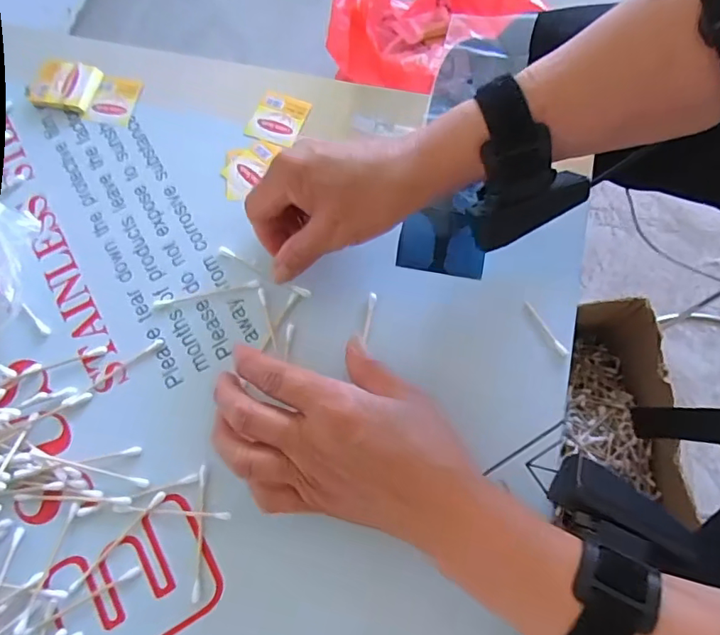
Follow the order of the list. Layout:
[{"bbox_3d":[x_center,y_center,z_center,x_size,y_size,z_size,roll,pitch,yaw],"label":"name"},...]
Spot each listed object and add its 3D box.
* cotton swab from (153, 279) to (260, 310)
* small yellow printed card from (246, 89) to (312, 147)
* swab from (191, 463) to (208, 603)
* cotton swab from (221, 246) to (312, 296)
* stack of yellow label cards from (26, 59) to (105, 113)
[{"bbox_3d":[-0.105,-0.016,0.358,0.074,0.004,0.007,-11,70,-2],"label":"cotton swab"},{"bbox_3d":[-0.063,-0.154,0.406,0.041,0.004,0.042,16,77,2],"label":"small yellow printed card"},{"bbox_3d":[-0.094,0.126,0.309,0.005,0.005,0.073,-2,70,1],"label":"swab"},{"bbox_3d":[-0.066,-0.031,0.361,0.073,0.004,0.007,28,73,12],"label":"cotton swab"},{"bbox_3d":[-0.237,-0.186,0.419,0.051,0.011,0.042,11,71,6],"label":"stack of yellow label cards"}]

